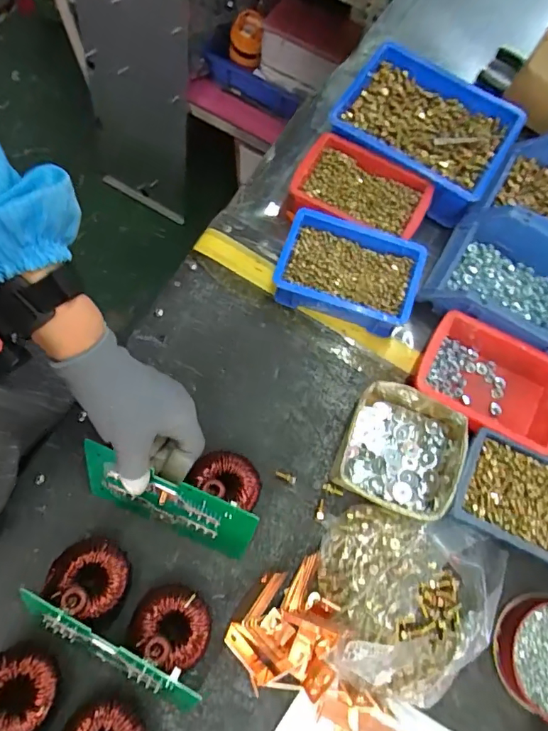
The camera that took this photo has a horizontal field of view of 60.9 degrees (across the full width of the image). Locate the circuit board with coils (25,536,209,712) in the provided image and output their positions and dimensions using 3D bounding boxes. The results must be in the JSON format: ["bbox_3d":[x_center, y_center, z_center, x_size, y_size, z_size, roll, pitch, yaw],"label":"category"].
[{"bbox_3d":[-0.125,0.221,0.404,0.162,0.072,0.078,31,74,8],"label":"circuit board with coils"}]

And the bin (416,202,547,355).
[{"bbox_3d":[0.273,-0.084,0.512,0.186,0.066,0.133,32,74,8],"label":"bin"}]

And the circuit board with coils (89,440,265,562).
[{"bbox_3d":[-0.090,0.105,0.448,0.168,0.103,0.074,22,46,5],"label":"circuit board with coils"}]

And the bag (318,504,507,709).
[{"bbox_3d":[0.121,0.215,0.429,0.168,0.047,0.165,22,73,5],"label":"bag"}]

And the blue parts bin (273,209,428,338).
[{"bbox_3d":[0.083,-0.101,0.519,0.148,0.053,0.099,16,72,3],"label":"blue parts bin"}]

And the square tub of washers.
[{"bbox_3d":[0.129,0.086,0.471,0.118,0.041,0.118,24,73,6],"label":"square tub of washers"}]

